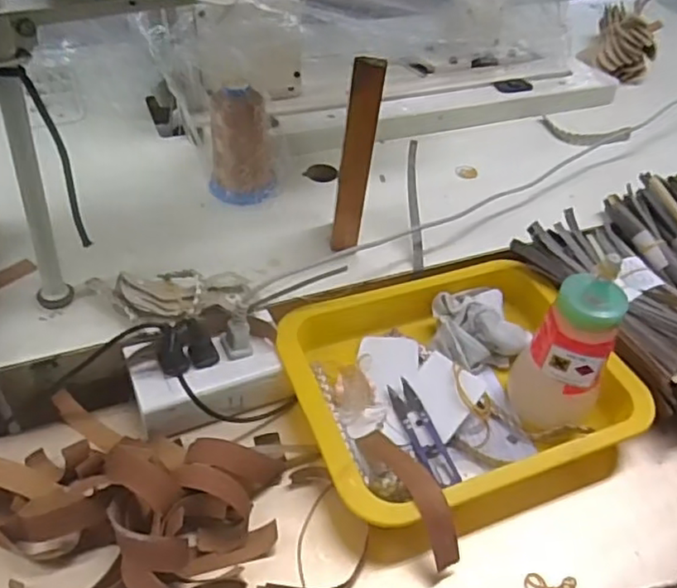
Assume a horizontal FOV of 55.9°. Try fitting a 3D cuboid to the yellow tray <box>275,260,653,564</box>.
[{"bbox_3d":[0.094,0.072,0.511,0.255,0.047,0.208,-16,49,-21],"label":"yellow tray"}]

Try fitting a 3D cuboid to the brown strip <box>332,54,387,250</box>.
[{"bbox_3d":[0.014,-0.104,0.533,0.026,0.190,0.009,4,45,-3],"label":"brown strip"}]

